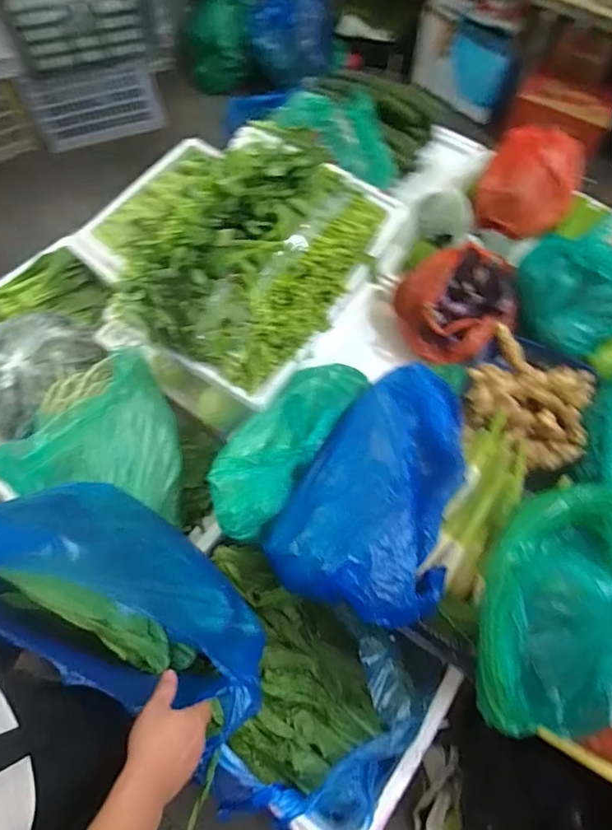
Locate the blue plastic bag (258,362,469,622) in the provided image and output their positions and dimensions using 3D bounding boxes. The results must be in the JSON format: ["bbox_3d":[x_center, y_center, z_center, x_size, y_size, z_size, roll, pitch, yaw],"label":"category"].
[{"bbox_3d":[0.132,0.113,0.867,0.309,0.130,0.464,18,69,8],"label":"blue plastic bag"}]

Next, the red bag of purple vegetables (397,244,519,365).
[{"bbox_3d":[0.349,-0.267,1.123,0.252,0.163,0.268,-2,67,-1],"label":"red bag of purple vegetables"}]

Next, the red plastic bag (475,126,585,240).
[{"bbox_3d":[0.560,-0.569,1.186,0.235,0.202,0.139,8,68,3],"label":"red plastic bag"}]

